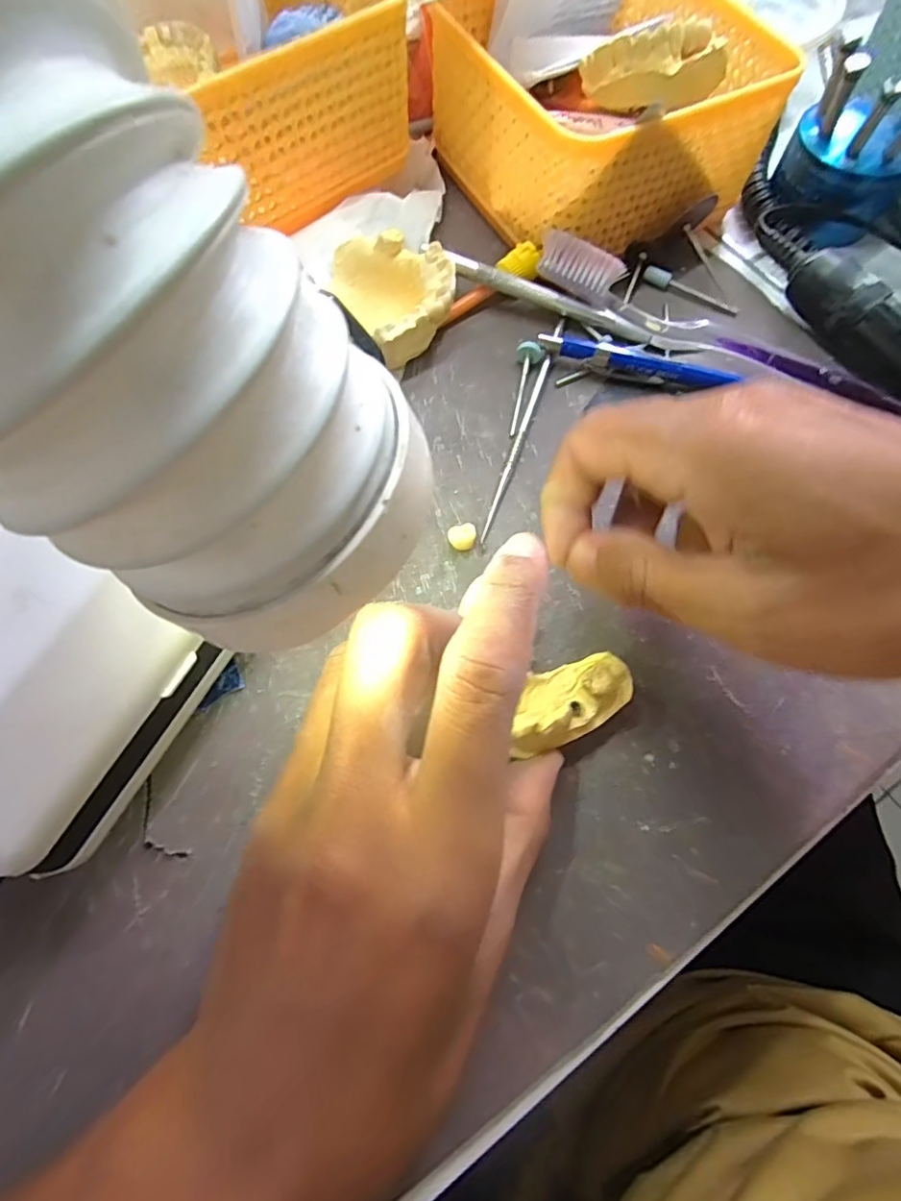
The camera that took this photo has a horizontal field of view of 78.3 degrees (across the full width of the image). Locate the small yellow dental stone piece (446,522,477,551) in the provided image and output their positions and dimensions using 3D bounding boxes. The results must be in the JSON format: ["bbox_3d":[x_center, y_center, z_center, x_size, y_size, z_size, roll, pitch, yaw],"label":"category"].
[{"bbox_3d":[0.005,-0.025,0.223,0.012,0.007,0.010,-9,69,-5],"label":"small yellow dental stone piece"}]

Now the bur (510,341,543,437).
[{"bbox_3d":[0.031,-0.095,0.248,0.011,0.008,0.046,14,69,4],"label":"bur"}]

